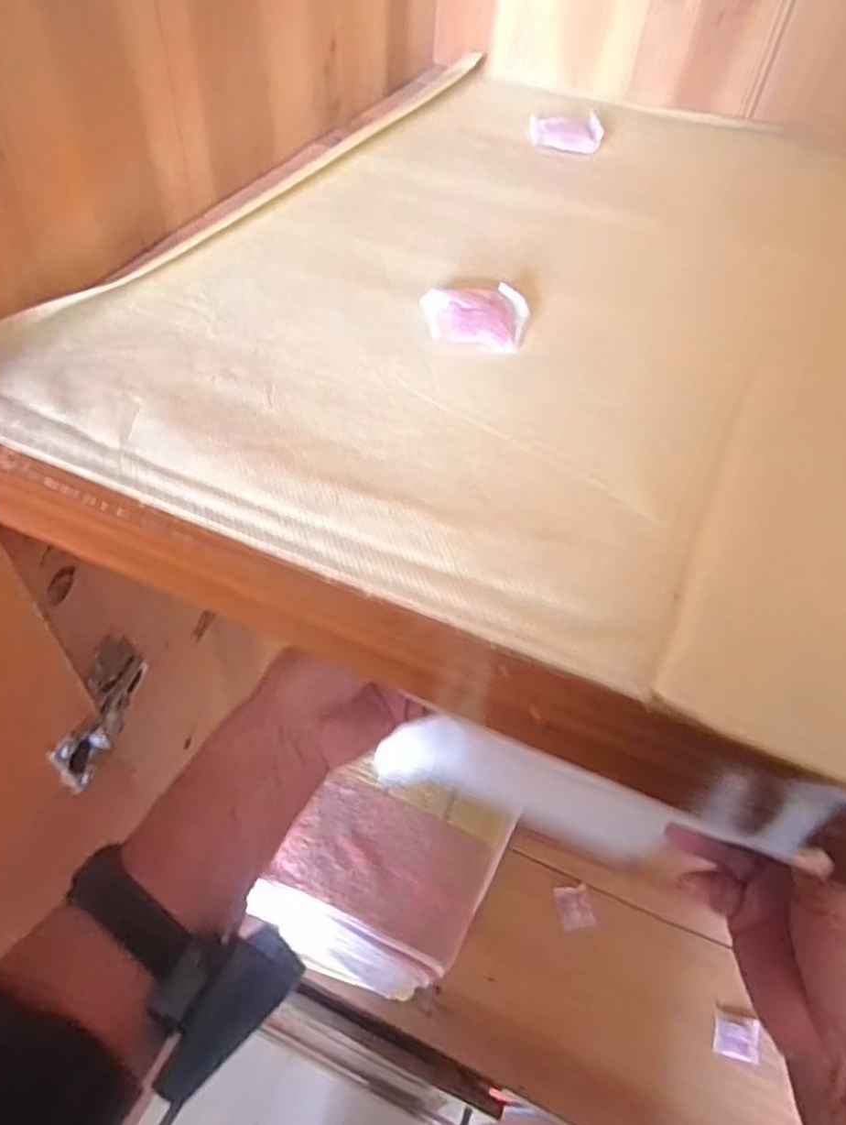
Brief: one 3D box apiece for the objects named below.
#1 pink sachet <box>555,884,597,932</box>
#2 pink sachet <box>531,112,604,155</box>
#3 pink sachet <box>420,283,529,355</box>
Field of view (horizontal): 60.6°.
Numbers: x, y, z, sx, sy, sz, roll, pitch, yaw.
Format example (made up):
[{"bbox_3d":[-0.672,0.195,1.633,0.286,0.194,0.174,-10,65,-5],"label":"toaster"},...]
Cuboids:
[{"bbox_3d":[0.170,0.389,0.816,0.038,0.011,0.043,-9,51,-11],"label":"pink sachet"},{"bbox_3d":[0.085,-0.255,0.429,0.042,0.011,0.031,8,50,4],"label":"pink sachet"},{"bbox_3d":[0.023,-0.098,0.293,0.042,0.007,0.040,-5,50,-8],"label":"pink sachet"}]

